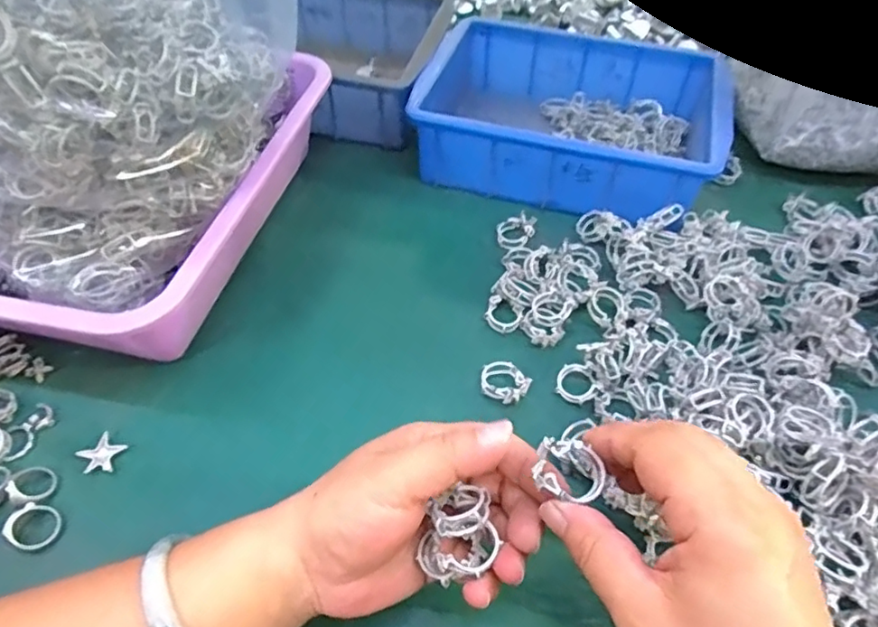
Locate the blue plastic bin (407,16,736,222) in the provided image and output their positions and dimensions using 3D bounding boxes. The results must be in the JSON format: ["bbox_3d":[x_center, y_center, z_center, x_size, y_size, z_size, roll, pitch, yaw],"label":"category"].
[{"bbox_3d":[0.113,-0.166,0.515,0.250,0.087,0.176,16,53,13],"label":"blue plastic bin"}]

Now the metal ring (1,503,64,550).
[{"bbox_3d":[-0.217,0.113,0.308,0.023,0.011,0.023,1,52,-1],"label":"metal ring"}]

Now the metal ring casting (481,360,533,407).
[{"bbox_3d":[0.042,0.045,0.370,0.031,0.014,0.023,32,58,22],"label":"metal ring casting"}]

